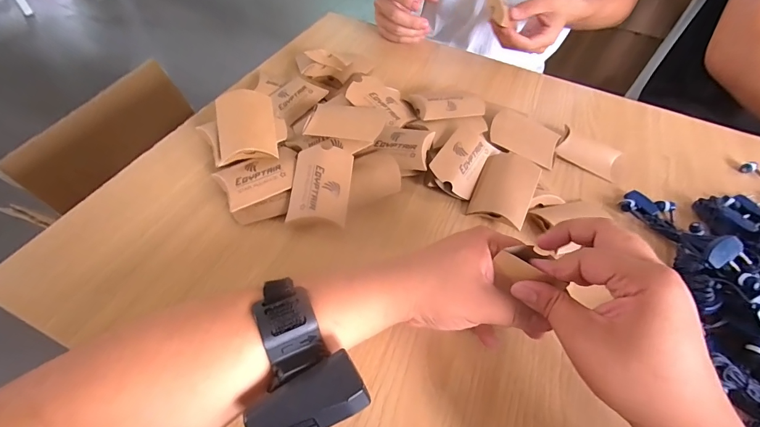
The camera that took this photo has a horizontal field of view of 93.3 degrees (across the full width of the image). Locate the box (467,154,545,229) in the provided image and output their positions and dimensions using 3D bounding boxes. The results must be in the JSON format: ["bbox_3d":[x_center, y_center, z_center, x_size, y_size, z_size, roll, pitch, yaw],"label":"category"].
[{"bbox_3d":[0.136,-0.025,0.389,0.061,0.022,0.084,21,67,16],"label":"box"}]

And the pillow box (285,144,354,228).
[{"bbox_3d":[-0.058,-0.029,0.363,0.057,0.022,0.089,6,70,-1],"label":"pillow box"}]

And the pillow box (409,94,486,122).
[{"bbox_3d":[0.087,-0.134,0.446,0.083,0.016,0.051,-6,54,-9],"label":"pillow box"}]

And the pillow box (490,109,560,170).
[{"bbox_3d":[0.179,-0.094,0.444,0.084,0.014,0.060,30,72,9],"label":"pillow box"}]

